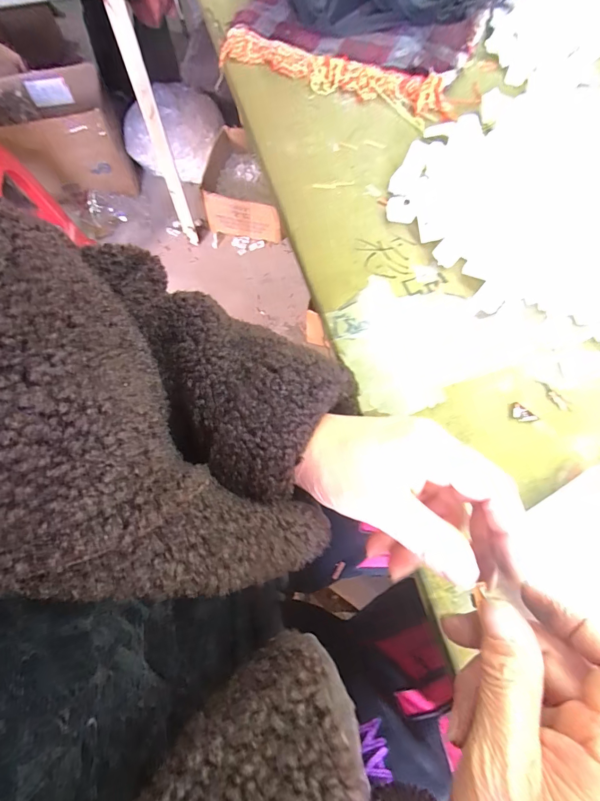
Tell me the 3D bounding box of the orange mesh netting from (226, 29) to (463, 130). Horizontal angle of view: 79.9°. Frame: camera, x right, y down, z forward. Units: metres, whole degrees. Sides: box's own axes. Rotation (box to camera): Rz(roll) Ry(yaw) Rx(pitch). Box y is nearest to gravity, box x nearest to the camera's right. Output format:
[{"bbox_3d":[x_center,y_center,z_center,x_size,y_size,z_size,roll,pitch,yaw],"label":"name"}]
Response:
[{"bbox_3d":[0.038,-0.386,0.423,0.288,0.024,0.052,27,72,12],"label":"orange mesh netting"}]

